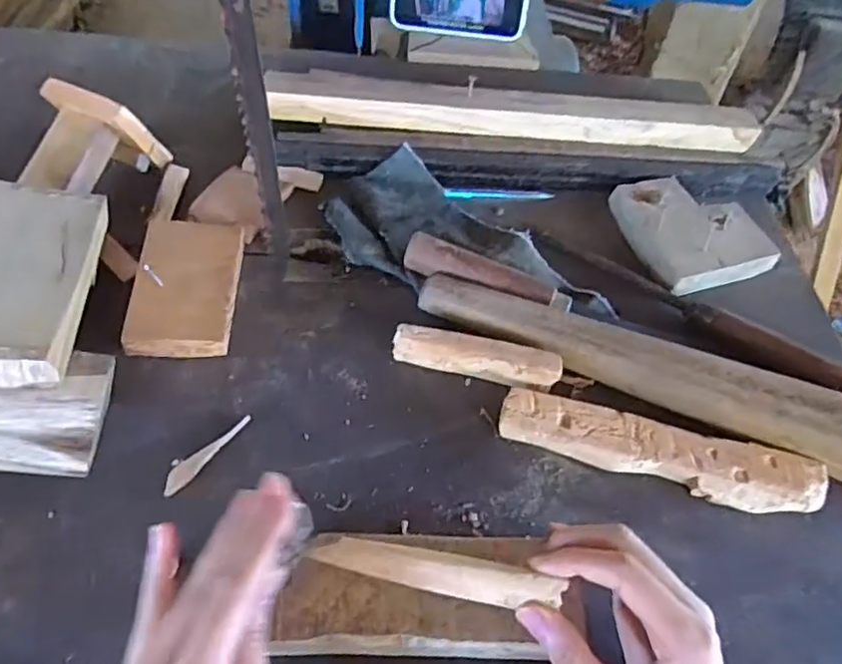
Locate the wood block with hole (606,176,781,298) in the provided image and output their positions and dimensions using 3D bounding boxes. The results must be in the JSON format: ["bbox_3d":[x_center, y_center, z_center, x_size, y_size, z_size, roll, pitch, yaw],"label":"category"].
[{"bbox_3d":[0.232,-0.094,0.545,0.111,0.028,0.120,-17,56,-19],"label":"wood block with hole"}]

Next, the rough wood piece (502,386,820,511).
[{"bbox_3d":[0.156,0.081,0.410,0.206,0.021,0.037,14,52,5],"label":"rough wood piece"}]

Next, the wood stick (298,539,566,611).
[{"bbox_3d":[0.007,0.120,0.310,0.123,0.009,0.016,8,51,8],"label":"wood stick"}]

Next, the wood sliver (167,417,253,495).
[{"bbox_3d":[-0.133,0.075,0.387,0.012,0.007,0.066,29,54,16],"label":"wood sliver"}]

